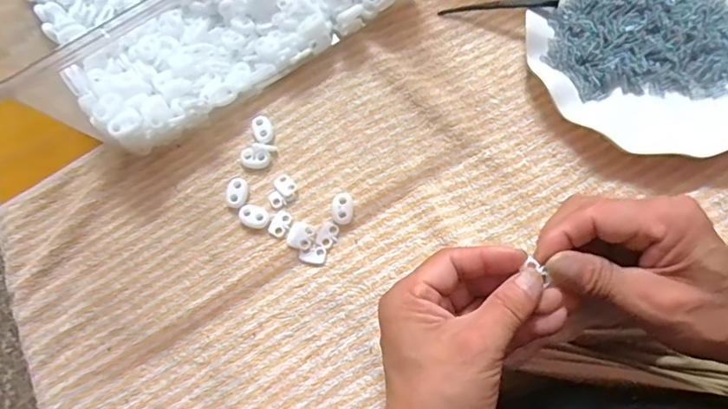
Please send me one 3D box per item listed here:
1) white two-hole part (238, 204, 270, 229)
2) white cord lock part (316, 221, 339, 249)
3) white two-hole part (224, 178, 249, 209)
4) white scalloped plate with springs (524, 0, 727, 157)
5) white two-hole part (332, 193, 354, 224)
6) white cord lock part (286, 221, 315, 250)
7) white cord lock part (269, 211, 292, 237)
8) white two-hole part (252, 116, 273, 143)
[{"bbox_3d":[-0.079,0.008,0.354,0.022,0.004,0.016,17,74,10],"label":"white two-hole part"},{"bbox_3d":[-0.026,0.021,0.346,0.012,0.004,0.019,24,75,12],"label":"white cord lock part"},{"bbox_3d":[-0.093,-0.009,0.360,0.017,0.007,0.022,4,72,6],"label":"white two-hole part"},{"bbox_3d":[0.212,-0.119,0.363,0.176,0.035,0.180,0,75,2],"label":"white scalloped plate with springs"},{"bbox_3d":[-0.015,0.003,0.351,0.015,0.005,0.022,-3,71,4],"label":"white two-hole part"},{"bbox_3d":[-0.045,0.021,0.347,0.019,0.006,0.019,17,74,10],"label":"white cord lock part"},{"bbox_3d":[-0.060,0.013,0.351,0.013,0.004,0.020,22,75,12],"label":"white cord lock part"},{"bbox_3d":[-0.077,-0.057,0.375,0.013,0.006,0.021,-18,71,-1],"label":"white two-hole part"}]

